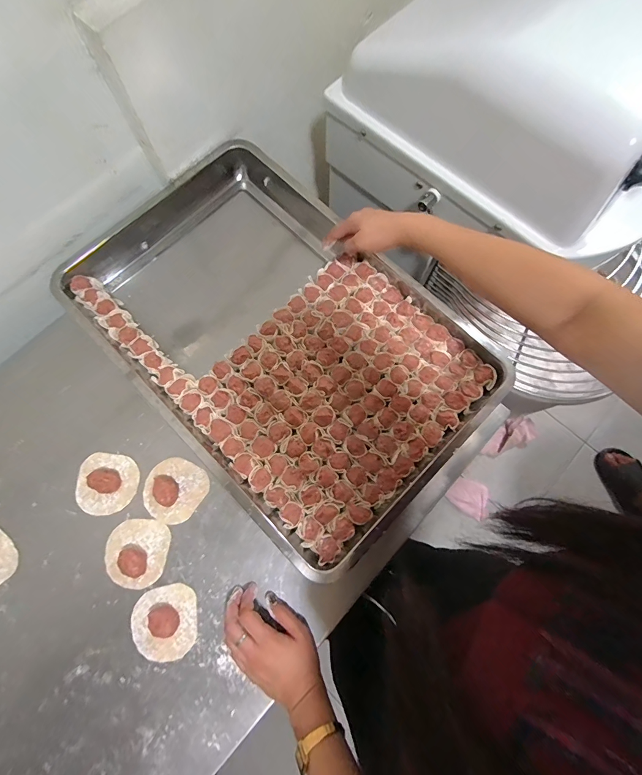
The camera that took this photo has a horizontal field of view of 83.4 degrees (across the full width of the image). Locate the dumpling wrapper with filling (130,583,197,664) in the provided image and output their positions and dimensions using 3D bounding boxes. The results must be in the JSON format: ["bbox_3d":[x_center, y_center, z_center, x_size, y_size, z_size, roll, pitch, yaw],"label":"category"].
[{"bbox_3d":[-0.200,0.296,0.450,0.077,0.017,0.084,0,75,1],"label":"dumpling wrapper with filling"}]

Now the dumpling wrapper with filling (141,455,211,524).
[{"bbox_3d":[-0.203,0.141,0.496,0.081,0.021,0.080,0,75,1],"label":"dumpling wrapper with filling"}]

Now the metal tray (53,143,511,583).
[{"bbox_3d":[-0.066,-0.083,0.542,0.380,0.079,0.588,-44,82,-9],"label":"metal tray"}]

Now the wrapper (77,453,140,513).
[{"bbox_3d":[-0.297,0.132,0.498,0.081,0.022,0.078,0,75,1],"label":"wrapper"}]

